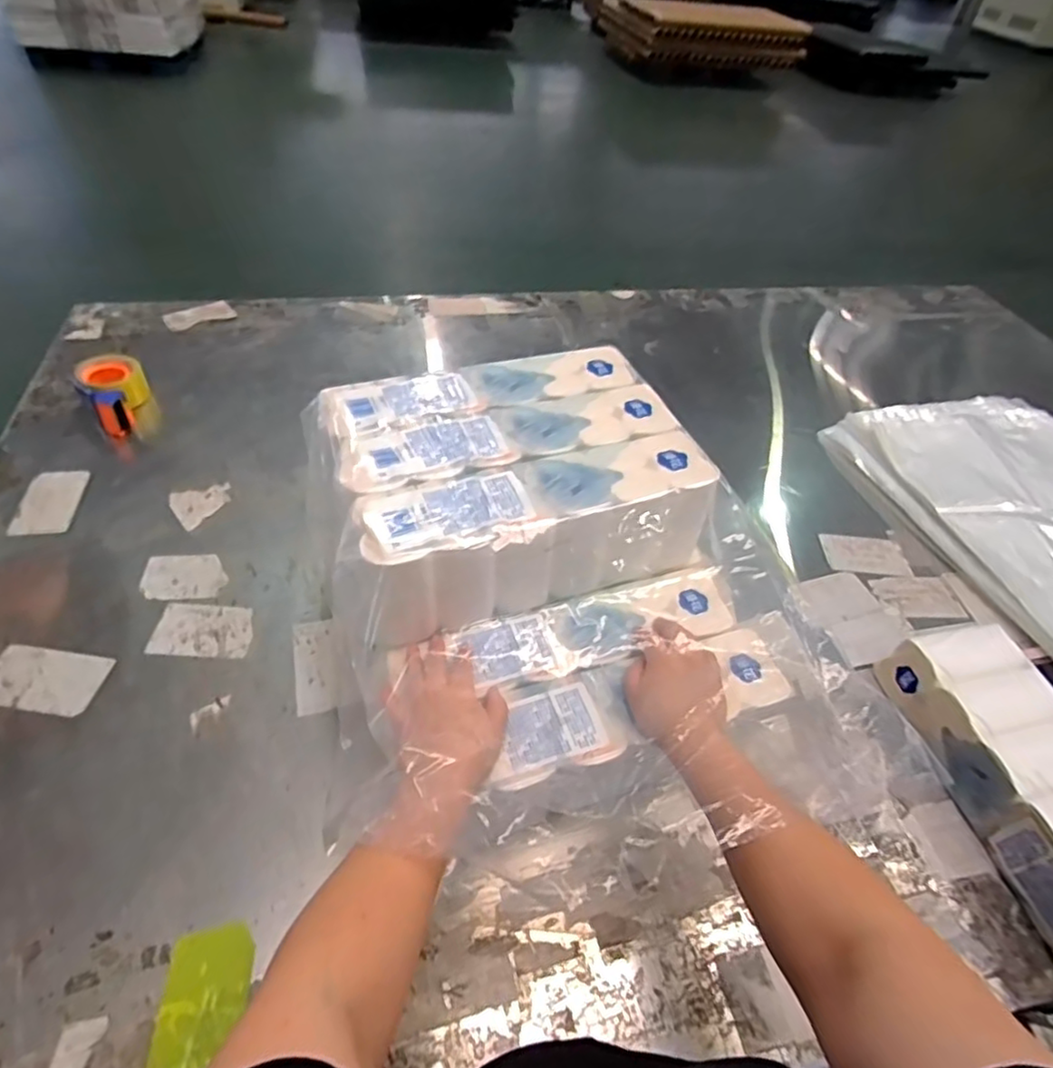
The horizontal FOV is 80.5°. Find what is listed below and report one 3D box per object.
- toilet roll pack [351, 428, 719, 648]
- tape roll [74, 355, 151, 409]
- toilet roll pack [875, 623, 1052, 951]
[{"bbox_3d":[0.018,0.000,0.660,0.372,0.130,0.106,-17,52,-20],"label":"toilet roll pack"},{"bbox_3d":[-0.704,-0.253,1.048,0.090,0.054,0.097,3,48,-3],"label":"tape roll"},{"bbox_3d":[0.561,0.289,0.663,0.134,0.101,0.393,-6,49,-11],"label":"toilet roll pack"}]

